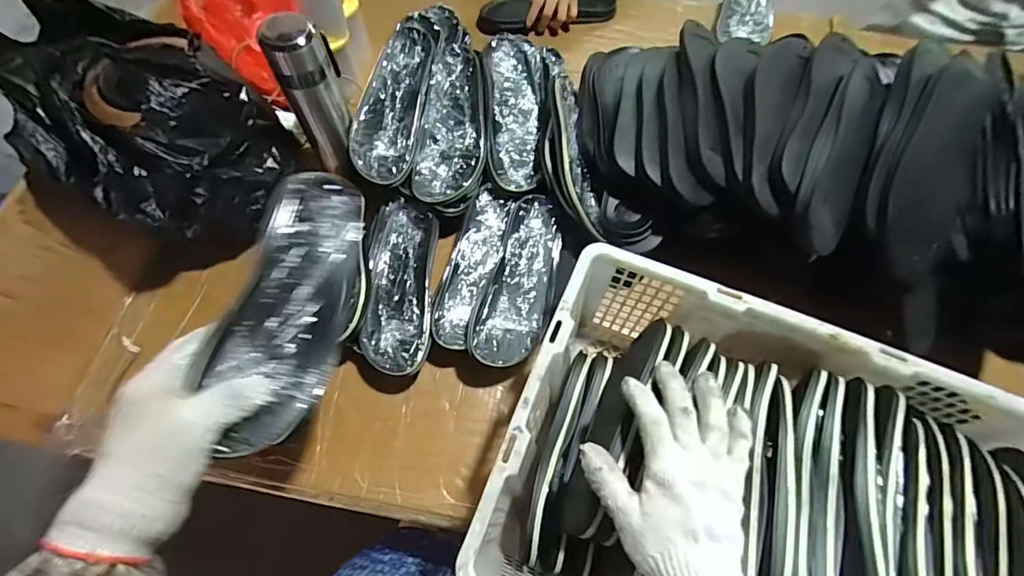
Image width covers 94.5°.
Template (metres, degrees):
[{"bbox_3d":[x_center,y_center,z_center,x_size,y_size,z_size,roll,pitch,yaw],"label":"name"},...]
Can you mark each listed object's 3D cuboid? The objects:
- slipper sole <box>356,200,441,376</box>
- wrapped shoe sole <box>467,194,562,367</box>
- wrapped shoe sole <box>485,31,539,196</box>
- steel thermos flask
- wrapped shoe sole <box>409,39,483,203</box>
[{"bbox_3d":[-0.142,-0.007,0.615,0.084,0.016,0.235,3,66,0],"label":"slipper sole"},{"bbox_3d":[0.017,-0.010,0.603,0.087,0.021,0.228,23,72,-13],"label":"wrapped shoe sole"},{"bbox_3d":[0.003,-0.248,0.670,0.072,0.024,0.232,-1,80,-2],"label":"wrapped shoe sole"},{"bbox_3d":[-0.252,-0.236,0.626,0.069,0.220,0.055,-22,69,-11],"label":"steel thermos flask"},{"bbox_3d":[-0.084,-0.231,0.655,0.089,0.019,0.237,4,79,0],"label":"wrapped shoe sole"}]

